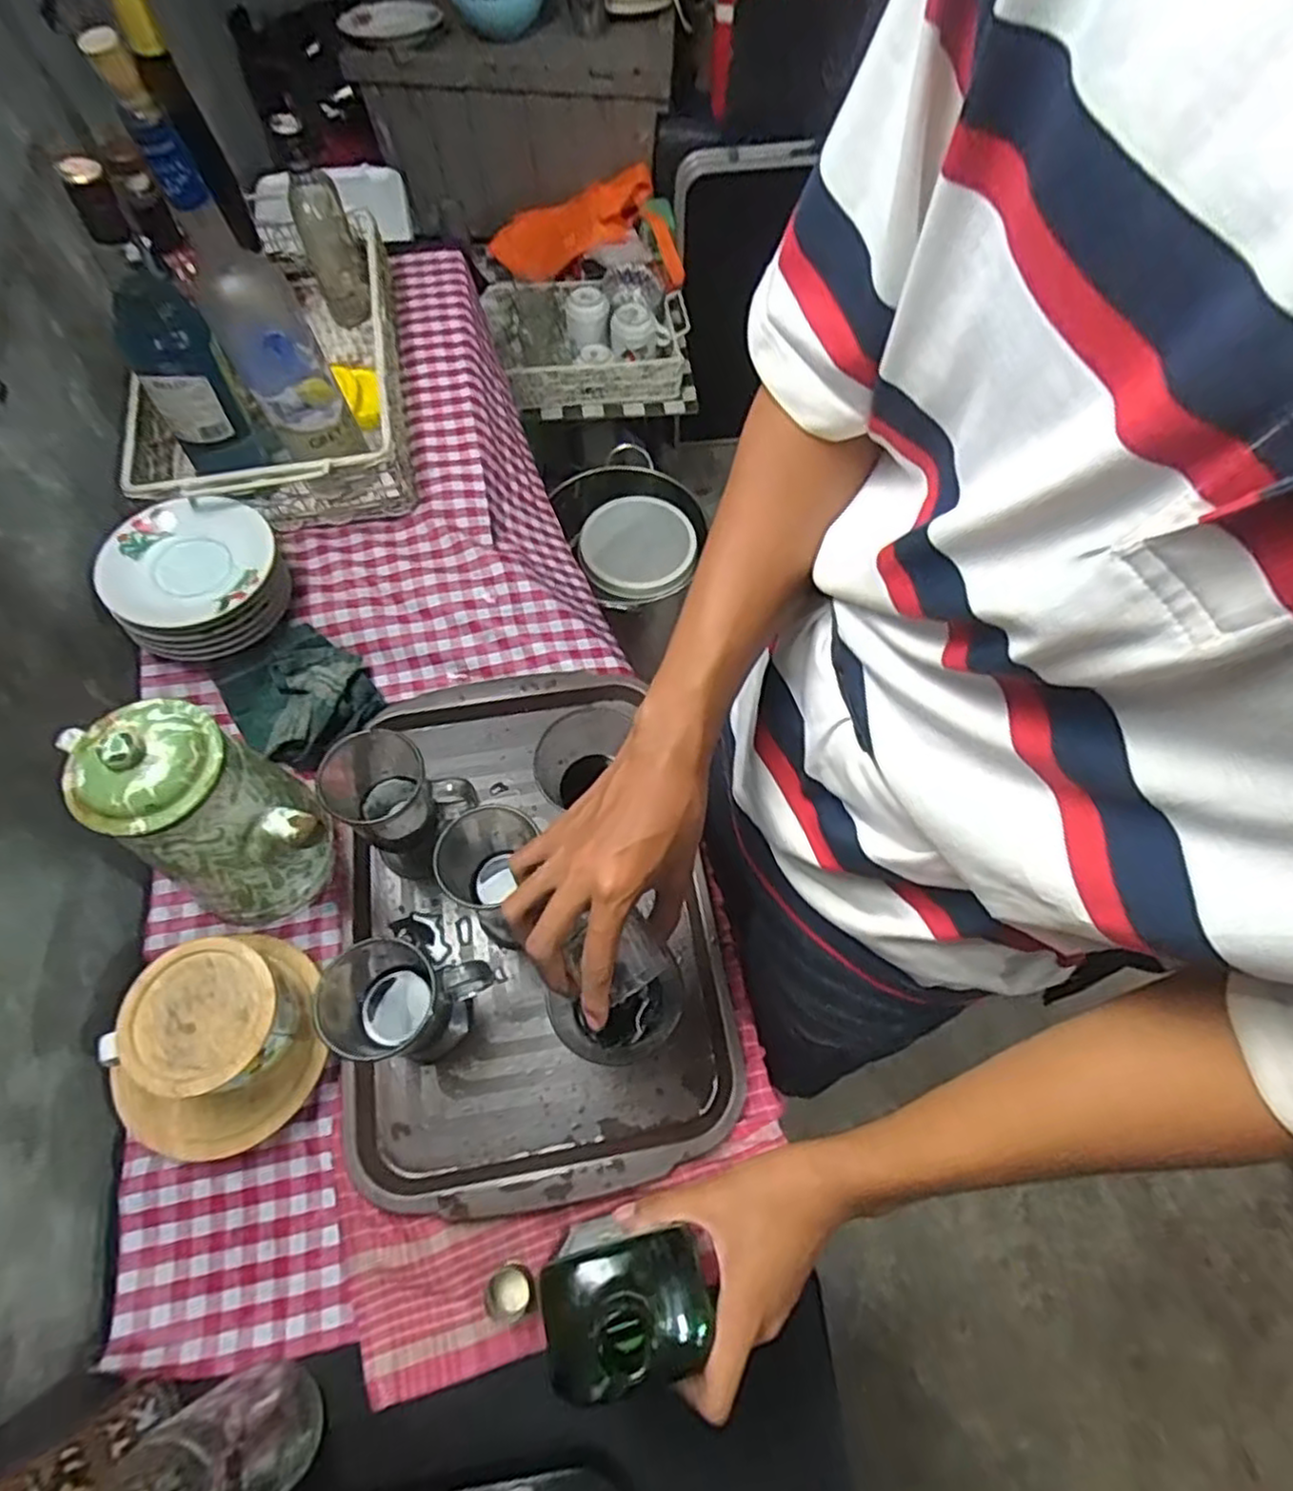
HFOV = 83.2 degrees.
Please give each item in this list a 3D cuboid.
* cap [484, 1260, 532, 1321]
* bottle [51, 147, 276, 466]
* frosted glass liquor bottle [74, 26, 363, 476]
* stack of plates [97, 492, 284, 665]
[{"bbox_3d":[-0.097,0.386,0.515,0.032,0.007,0.032,0,64,-1],"label":"cap"},{"bbox_3d":[-0.427,-0.352,0.650,0.073,0.284,0.073,-37,71,-17],"label":"bottle"},{"bbox_3d":[-0.329,-0.380,0.602,0.080,0.314,0.074,-26,68,-13],"label":"frosted glass liquor bottle"},{"bbox_3d":[-0.411,-0.151,0.681,0.141,0.079,0.133,-12,65,-7],"label":"stack of plates"}]

